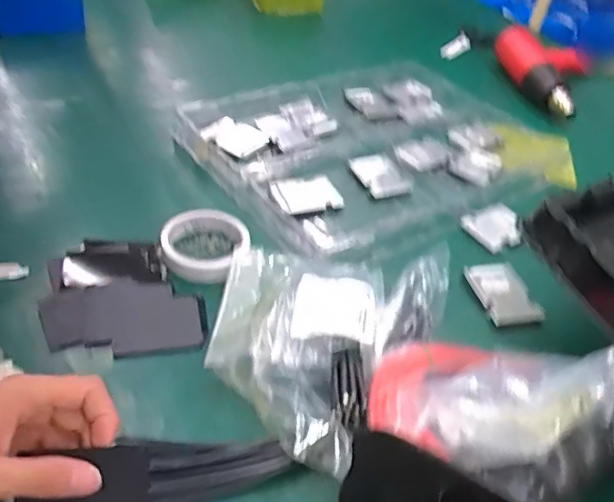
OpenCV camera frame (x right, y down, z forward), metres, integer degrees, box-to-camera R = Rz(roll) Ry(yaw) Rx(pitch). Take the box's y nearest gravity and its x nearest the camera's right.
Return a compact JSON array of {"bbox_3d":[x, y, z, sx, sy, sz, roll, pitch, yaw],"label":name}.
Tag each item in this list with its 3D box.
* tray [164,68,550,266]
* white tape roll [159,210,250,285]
[{"bbox_3d":[0.106,-0.156,0.806,0.468,0.048,0.344,-23,51,-32],"label":"tray"},{"bbox_3d":[-0.109,-0.007,0.615,0.090,0.027,0.102,1,42,-10],"label":"white tape roll"}]

